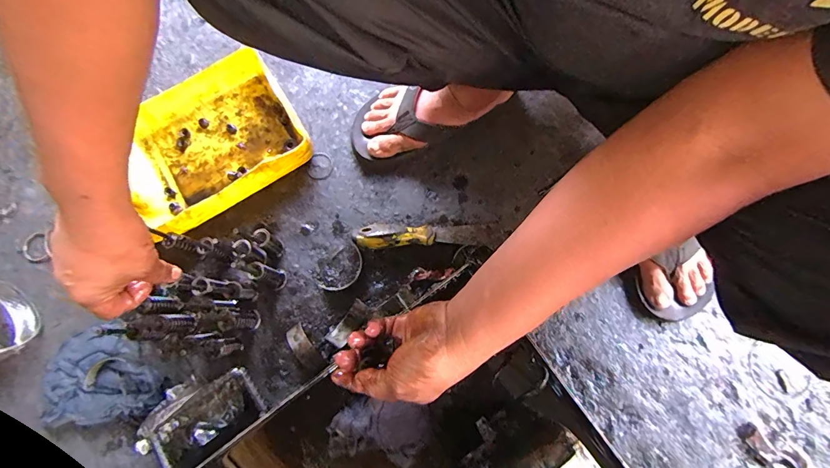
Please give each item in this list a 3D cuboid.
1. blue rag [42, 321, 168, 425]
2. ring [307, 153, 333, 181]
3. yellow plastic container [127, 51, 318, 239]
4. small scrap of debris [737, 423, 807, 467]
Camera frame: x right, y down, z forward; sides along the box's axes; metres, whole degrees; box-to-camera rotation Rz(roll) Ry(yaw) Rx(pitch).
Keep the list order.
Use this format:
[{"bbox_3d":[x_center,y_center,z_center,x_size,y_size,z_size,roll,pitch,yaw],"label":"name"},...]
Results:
[{"bbox_3d":[-0.407,0.176,0.503,0.148,0.025,0.119,-15,77,-3],"label":"blue rag"},{"bbox_3d":[-0.139,-0.098,0.573,0.036,0.005,0.041,27,78,7],"label":"ring"},{"bbox_3d":[-0.289,-0.124,0.557,0.242,0.063,0.187,-31,78,-6],"label":"yellow plastic container"},{"bbox_3d":[0.435,0.265,0.471,0.042,0.010,0.087,-40,79,-8],"label":"small scrap of debris"}]

